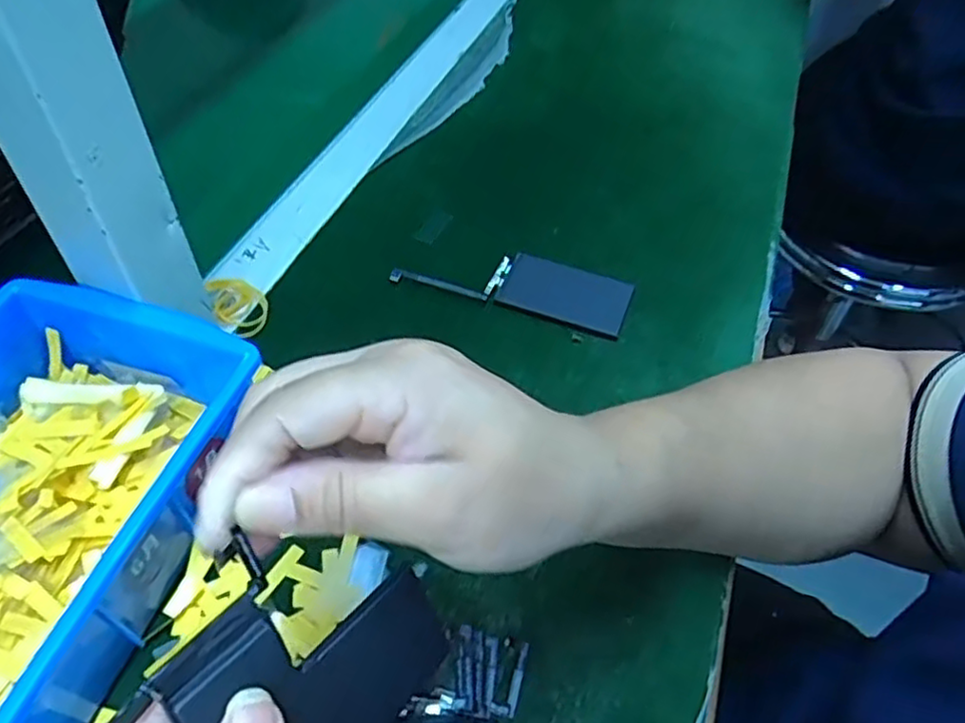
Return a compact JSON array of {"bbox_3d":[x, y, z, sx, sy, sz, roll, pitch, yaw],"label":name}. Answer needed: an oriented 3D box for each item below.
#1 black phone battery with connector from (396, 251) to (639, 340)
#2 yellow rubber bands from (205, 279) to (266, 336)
[{"bbox_3d":[0.021,-0.050,0.427,0.141,0.008,0.047,16,52,12],"label":"black phone battery with connector"},{"bbox_3d":[-0.147,-0.035,0.409,0.029,0.009,0.044,-19,53,-17],"label":"yellow rubber bands"}]

